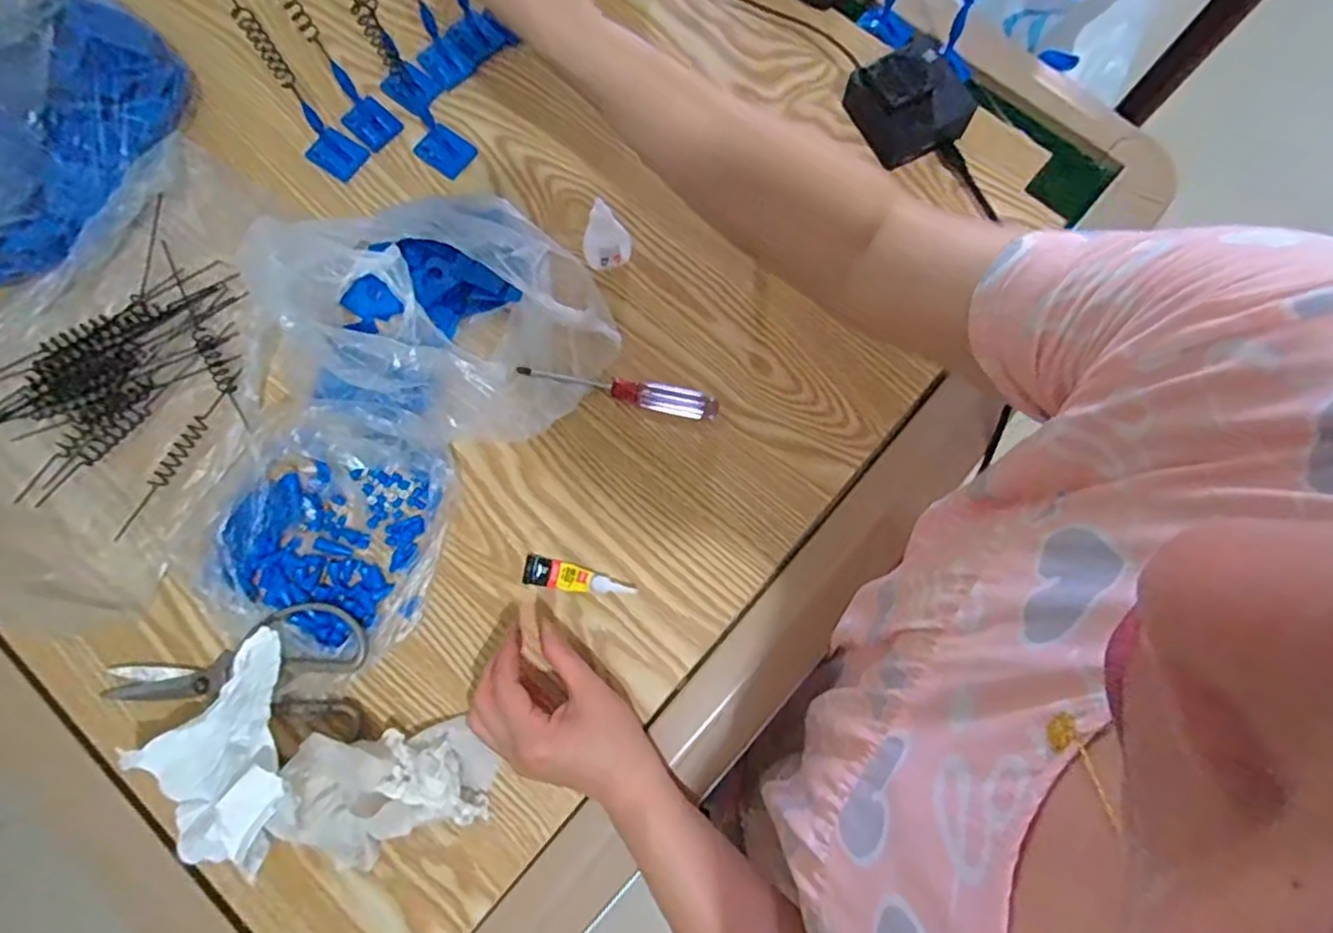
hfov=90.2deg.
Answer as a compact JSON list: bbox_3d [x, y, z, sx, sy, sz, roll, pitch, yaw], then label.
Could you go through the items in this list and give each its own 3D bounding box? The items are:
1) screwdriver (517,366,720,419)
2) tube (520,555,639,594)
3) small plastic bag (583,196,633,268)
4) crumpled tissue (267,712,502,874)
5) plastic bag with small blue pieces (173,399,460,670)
[{"bbox_3d":[-0.036,-0.056,0.489,0.148,0.015,0.021,11,77,4],"label":"screwdriver"},{"bbox_3d":[-0.061,0.078,0.463,0.078,0.009,0.020,11,77,4],"label":"tube"},{"bbox_3d":[-0.045,-0.166,0.487,0.034,0.072,0.014,-13,77,-2],"label":"small plastic bag"},{"bbox_3d":[-0.171,0.205,0.405,0.116,0.072,0.084,-4,77,1],"label":"crumpled tissue"},{"bbox_3d":[-0.240,0.041,0.459,0.164,0.043,0.173,21,78,6],"label":"plastic bag with small blue pieces"}]

